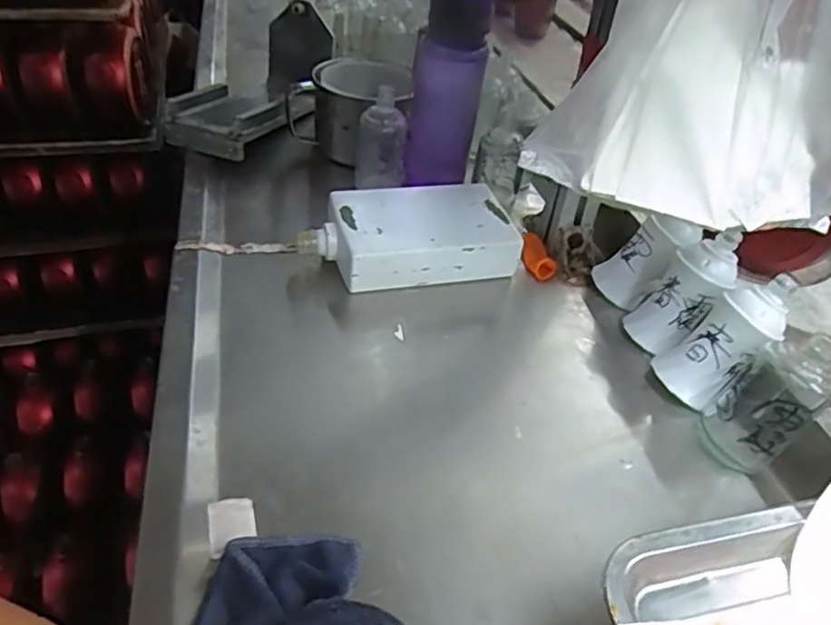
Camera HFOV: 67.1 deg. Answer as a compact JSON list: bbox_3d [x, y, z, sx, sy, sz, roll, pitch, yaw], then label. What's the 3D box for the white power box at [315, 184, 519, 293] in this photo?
[{"bbox_3d":[-0.002,-0.078,0.619,0.188,0.049,0.107,-8,42,-15],"label":"white power box"}]

